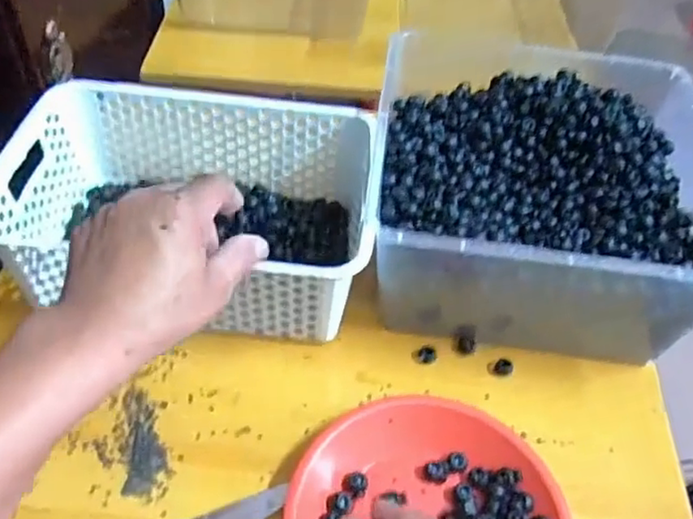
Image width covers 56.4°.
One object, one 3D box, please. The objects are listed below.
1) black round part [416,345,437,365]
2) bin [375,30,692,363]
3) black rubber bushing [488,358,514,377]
[{"bbox_3d":[0.070,0.082,0.563,0.017,0.008,0.018,3,48,-3],"label":"black round part"},{"bbox_3d":[0.175,-0.064,0.614,0.289,0.142,0.305,7,48,1],"label":"bin"},{"bbox_3d":[0.133,0.094,0.558,0.020,0.007,0.016,-14,51,-17],"label":"black rubber bushing"}]

